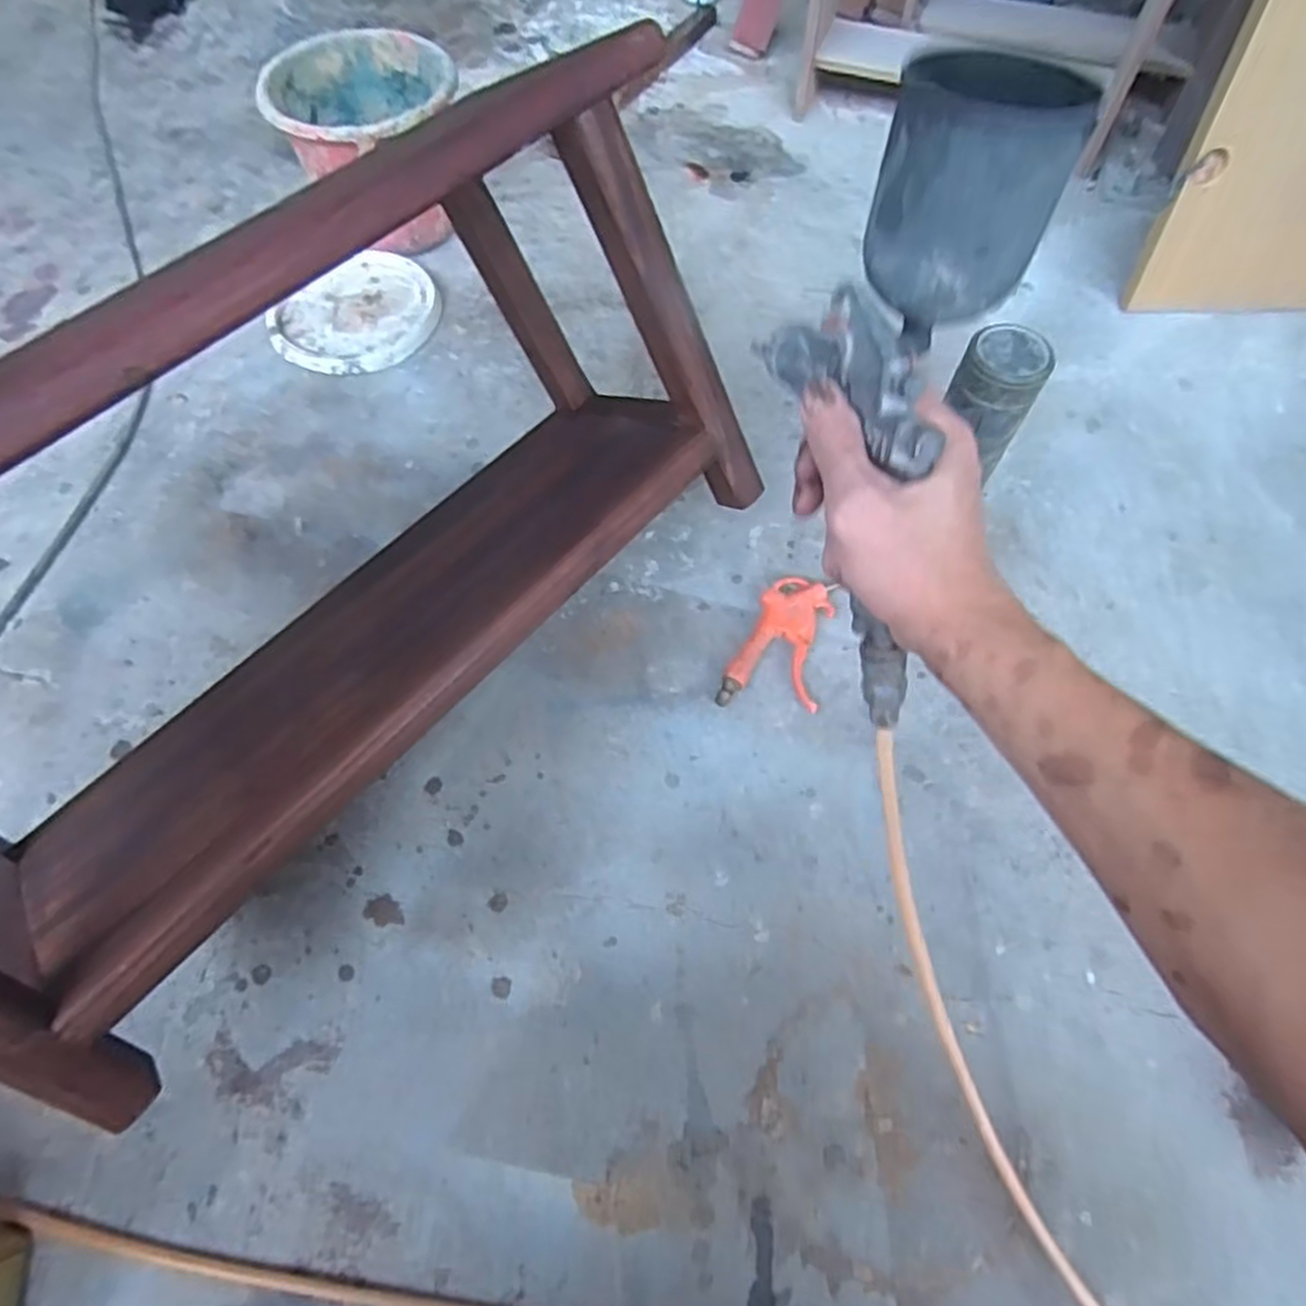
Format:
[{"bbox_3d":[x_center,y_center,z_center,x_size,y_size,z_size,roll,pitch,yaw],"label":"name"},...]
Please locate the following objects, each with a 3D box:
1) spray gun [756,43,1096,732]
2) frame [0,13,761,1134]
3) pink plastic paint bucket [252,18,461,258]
[{"bbox_3d":[0.107,-0.112,0.353,0.099,0.100,0.284,7,110,1],"label":"spray gun"},{"bbox_3d":[-0.232,-0.081,0.523,0.212,0.332,0.659,24,65,42],"label":"frame"},{"bbox_3d":[-0.346,-0.628,0.946,0.191,0.182,0.203,0,64,0],"label":"pink plastic paint bucket"}]

